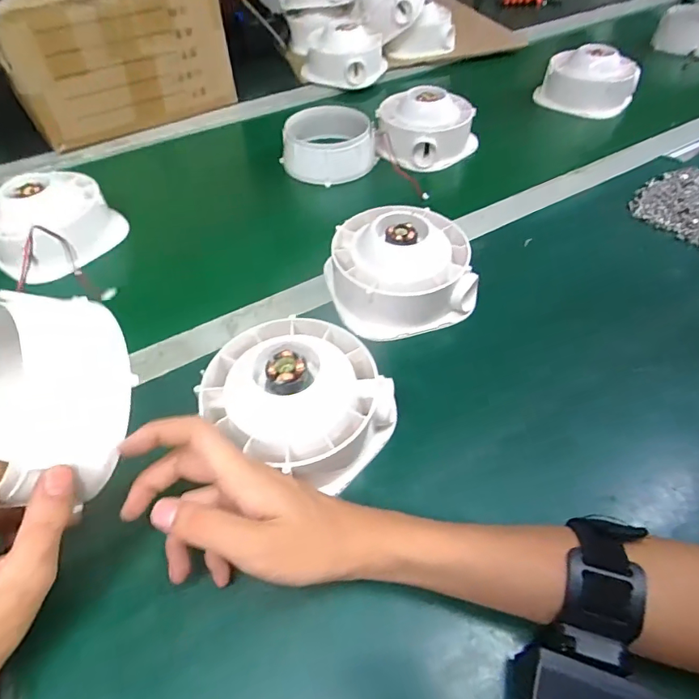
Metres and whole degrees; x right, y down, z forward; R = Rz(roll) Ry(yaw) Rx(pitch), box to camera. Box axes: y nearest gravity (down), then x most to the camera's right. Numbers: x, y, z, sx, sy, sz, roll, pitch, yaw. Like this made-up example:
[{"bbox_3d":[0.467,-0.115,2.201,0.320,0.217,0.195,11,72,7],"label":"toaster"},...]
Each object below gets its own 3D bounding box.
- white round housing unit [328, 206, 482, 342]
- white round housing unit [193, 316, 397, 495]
[{"bbox_3d":[0.047,-0.083,0.430,0.127,0.067,0.121,-1,51,1],"label":"white round housing unit"},{"bbox_3d":[-0.040,0.033,0.339,0.135,0.066,0.121,29,58,23],"label":"white round housing unit"}]

